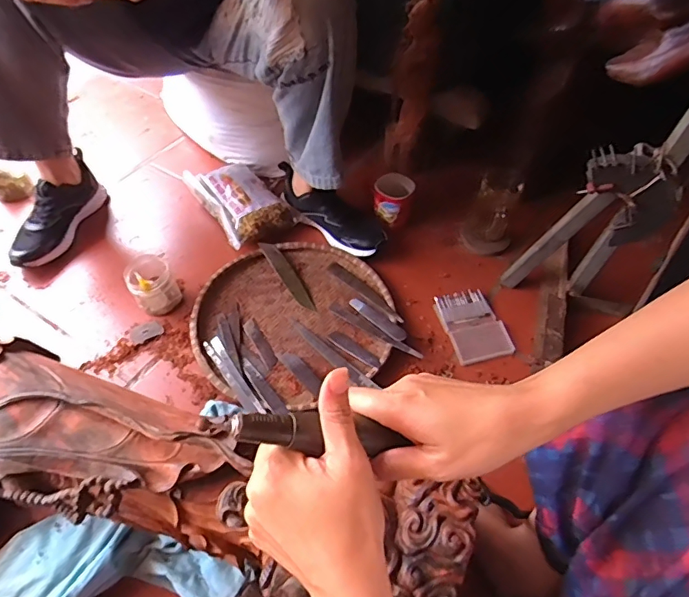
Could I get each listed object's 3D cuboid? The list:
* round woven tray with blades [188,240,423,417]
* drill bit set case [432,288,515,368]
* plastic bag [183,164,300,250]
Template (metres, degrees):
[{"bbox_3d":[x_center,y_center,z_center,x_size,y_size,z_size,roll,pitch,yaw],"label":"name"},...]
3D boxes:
[{"bbox_3d":[-0.085,0.032,0.838,0.329,0.033,0.323,1,52,-1],"label":"round woven tray with blades"},{"bbox_3d":[0.221,0.046,0.847,0.096,0.018,0.136,-14,54,-12],"label":"drill bit set case"},{"bbox_3d":[-0.202,-0.202,0.987,0.155,0.061,0.232,-28,58,-21],"label":"plastic bag"}]

